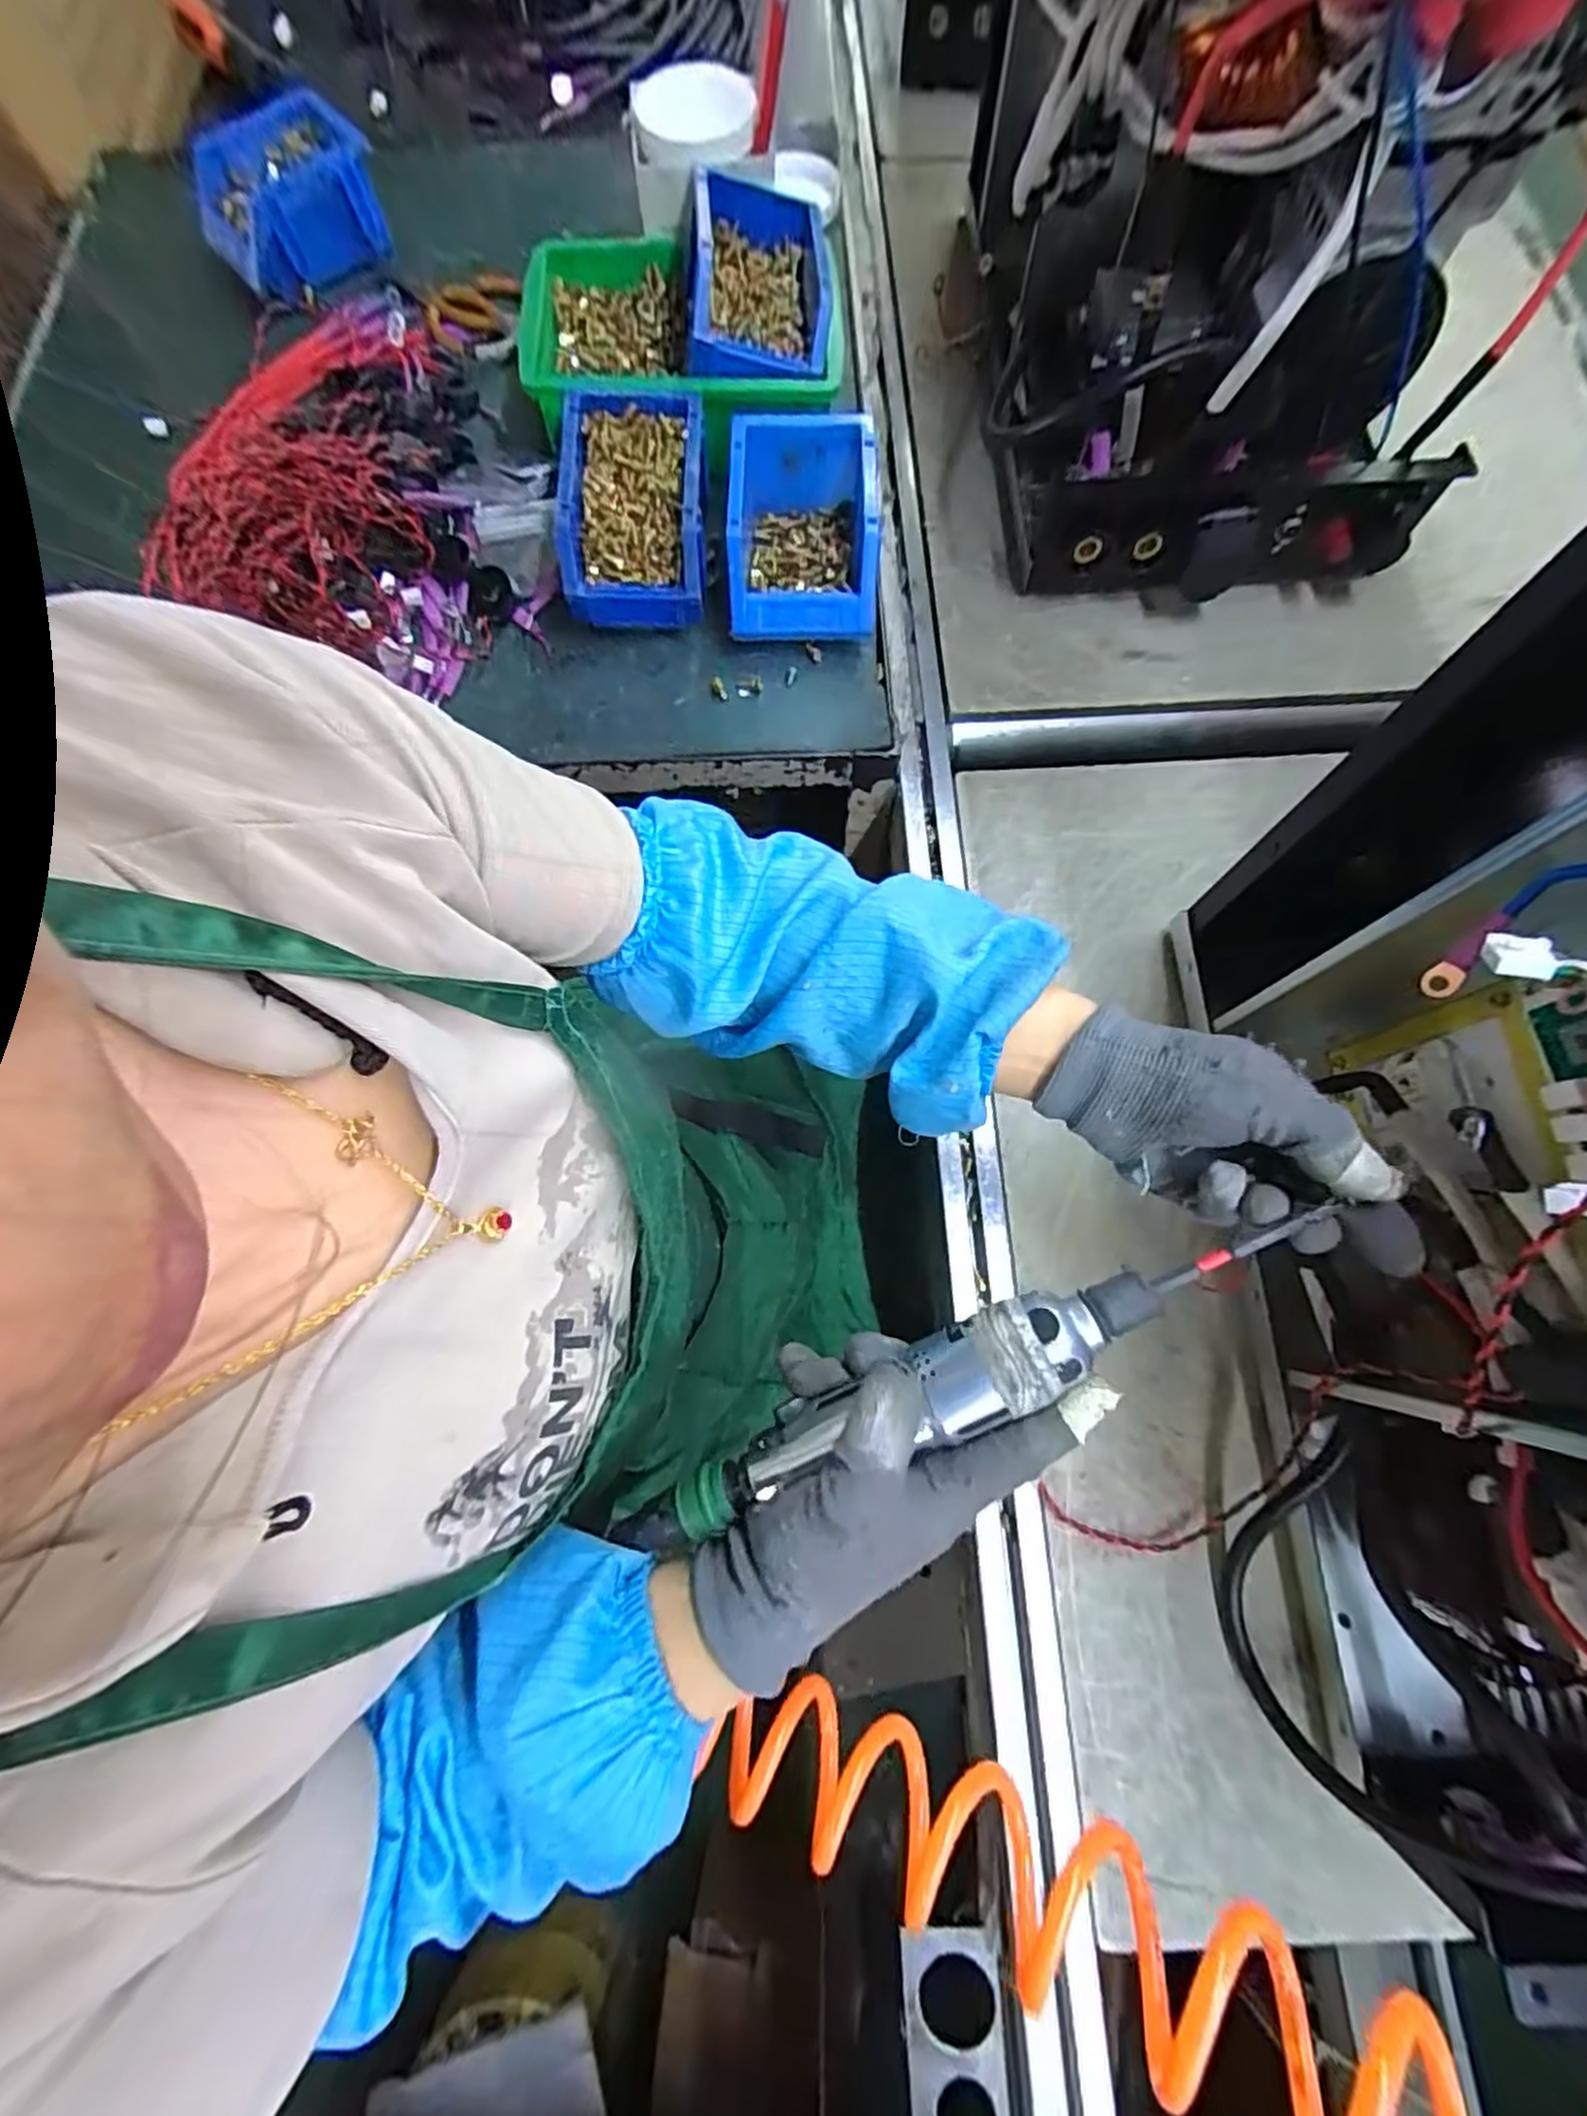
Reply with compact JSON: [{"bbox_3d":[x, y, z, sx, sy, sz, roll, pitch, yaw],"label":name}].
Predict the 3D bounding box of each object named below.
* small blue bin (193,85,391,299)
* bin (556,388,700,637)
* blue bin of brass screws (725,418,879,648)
[{"bbox_3d":[-0.455,-0.774,0.647,0.152,0.072,0.112,-30,76,-7],"label":"small blue bin"},{"bbox_3d":[-0.121,-0.414,0.557,0.104,0.083,0.162,-2,74,0],"label":"bin"},{"bbox_3d":[0.007,-0.400,0.543,0.107,0.063,0.149,1,74,1],"label":"blue bin of brass screws"}]

